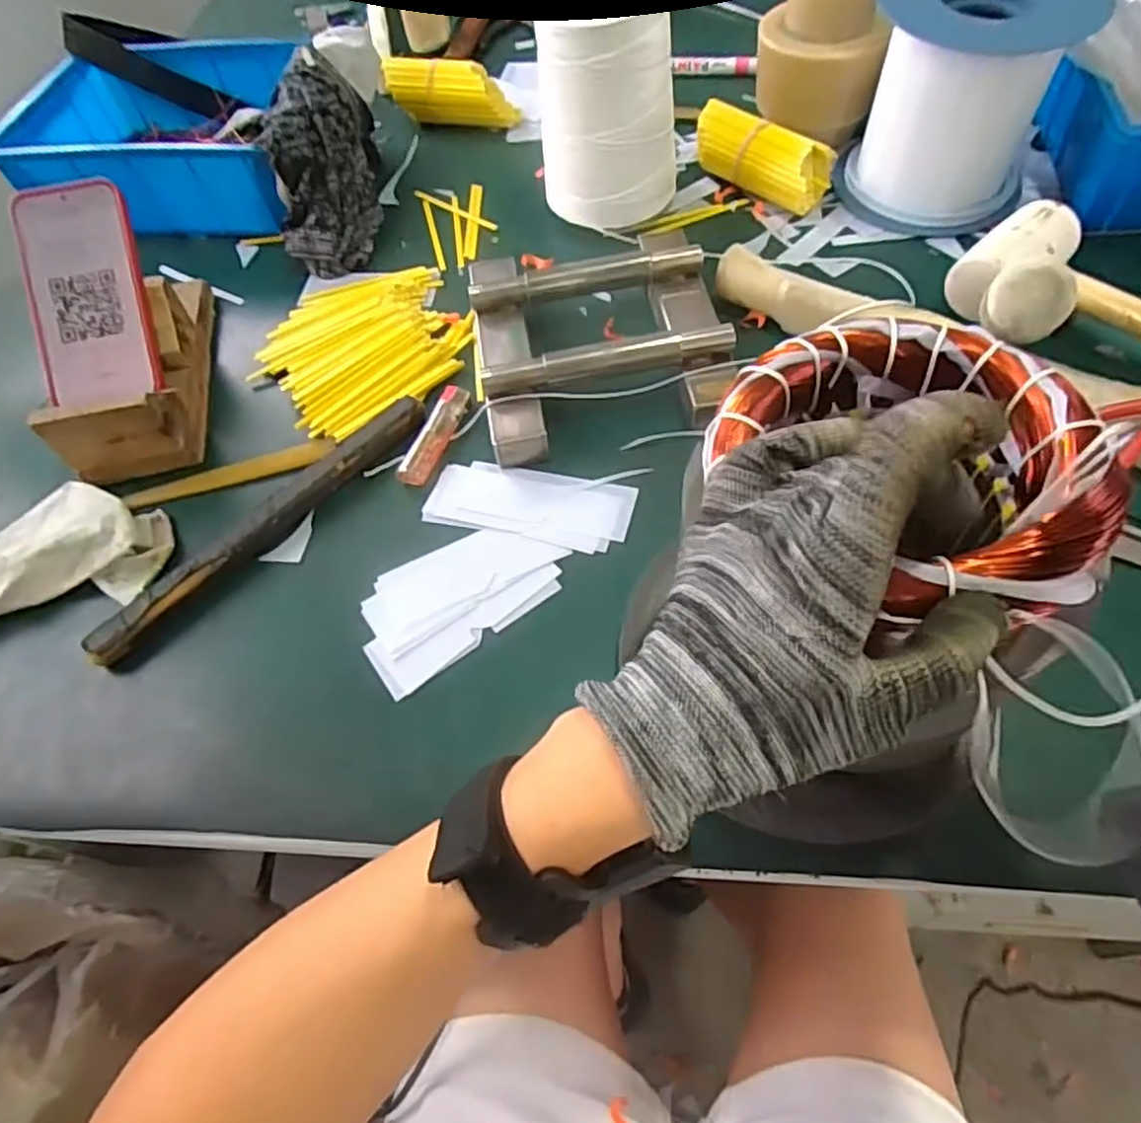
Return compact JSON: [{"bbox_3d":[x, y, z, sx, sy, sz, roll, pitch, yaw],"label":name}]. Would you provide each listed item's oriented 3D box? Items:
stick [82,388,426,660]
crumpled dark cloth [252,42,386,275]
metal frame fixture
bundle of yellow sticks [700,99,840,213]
[{"bbox_3d":[-0.202,-0.029,0.475,0.025,0.020,0.259,36,68,25],"label":"stick"},{"bbox_3d":[-0.220,-0.353,0.635,0.075,0.092,0.185,-7,61,0],"label":"crumpled dark cloth"},{"bbox_3d":[0.020,-0.170,0.521,0.177,0.040,0.203,-10,58,0],"label":"metal frame fixture"},{"bbox_3d":[0.164,-0.354,0.616,0.127,0.043,0.052,39,70,22],"label":"bundle of yellow sticks"}]

